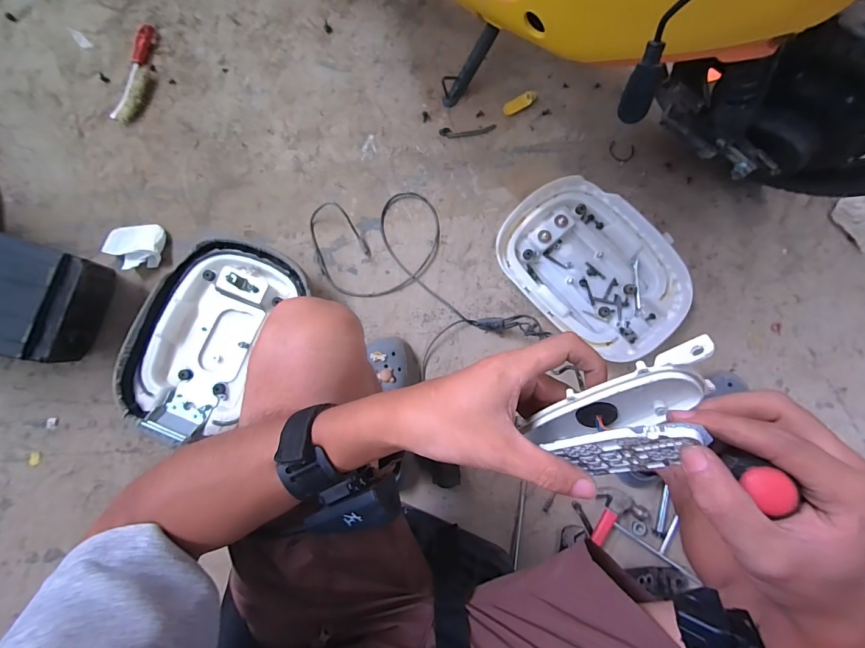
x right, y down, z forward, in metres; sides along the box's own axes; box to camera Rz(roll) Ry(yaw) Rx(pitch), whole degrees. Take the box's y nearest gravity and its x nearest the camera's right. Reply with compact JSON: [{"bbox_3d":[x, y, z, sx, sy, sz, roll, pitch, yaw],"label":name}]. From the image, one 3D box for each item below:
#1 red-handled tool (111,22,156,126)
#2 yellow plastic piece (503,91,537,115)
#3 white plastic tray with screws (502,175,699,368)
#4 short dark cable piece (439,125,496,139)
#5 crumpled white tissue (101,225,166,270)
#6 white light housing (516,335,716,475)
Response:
[{"bbox_3d":[-0.622,-0.531,0.803,0.053,0.020,0.223,11,84,3],"label":"red-handled tool"},{"bbox_3d":[0.184,-0.465,0.794,0.072,0.013,0.029,-32,84,-2],"label":"yellow plastic piece"},{"bbox_3d":[0.306,-0.114,0.723,0.363,0.046,0.275,35,85,5],"label":"white plastic tray with screws"},{"bbox_3d":[0.074,-0.405,0.792,0.118,0.004,0.024,-3,83,1],"label":"short dark cable piece"},{"bbox_3d":[-0.584,-0.152,0.744,0.098,0.028,0.089,2,84,2],"label":"crumpled white tissue"},{"bbox_3d":[0.116,0.062,0.231,0.050,0.047,0.125,34,128,-29],"label":"white light housing"}]

